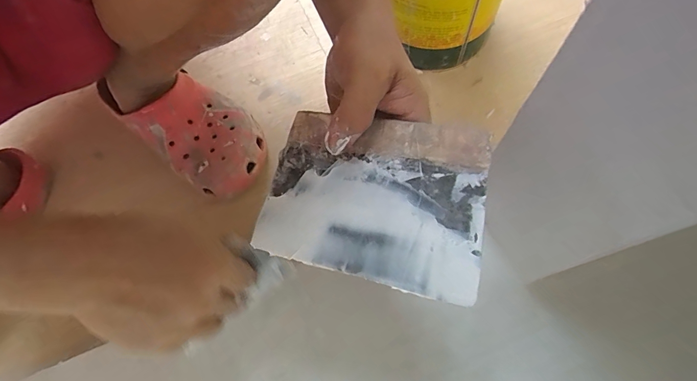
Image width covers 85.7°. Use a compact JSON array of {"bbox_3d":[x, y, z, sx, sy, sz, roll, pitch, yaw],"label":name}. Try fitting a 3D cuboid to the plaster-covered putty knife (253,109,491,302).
[{"bbox_3d":[0.012,0.002,0.230,0.135,0.004,0.098,11,79,22],"label":"plaster-covered putty knife"}]

